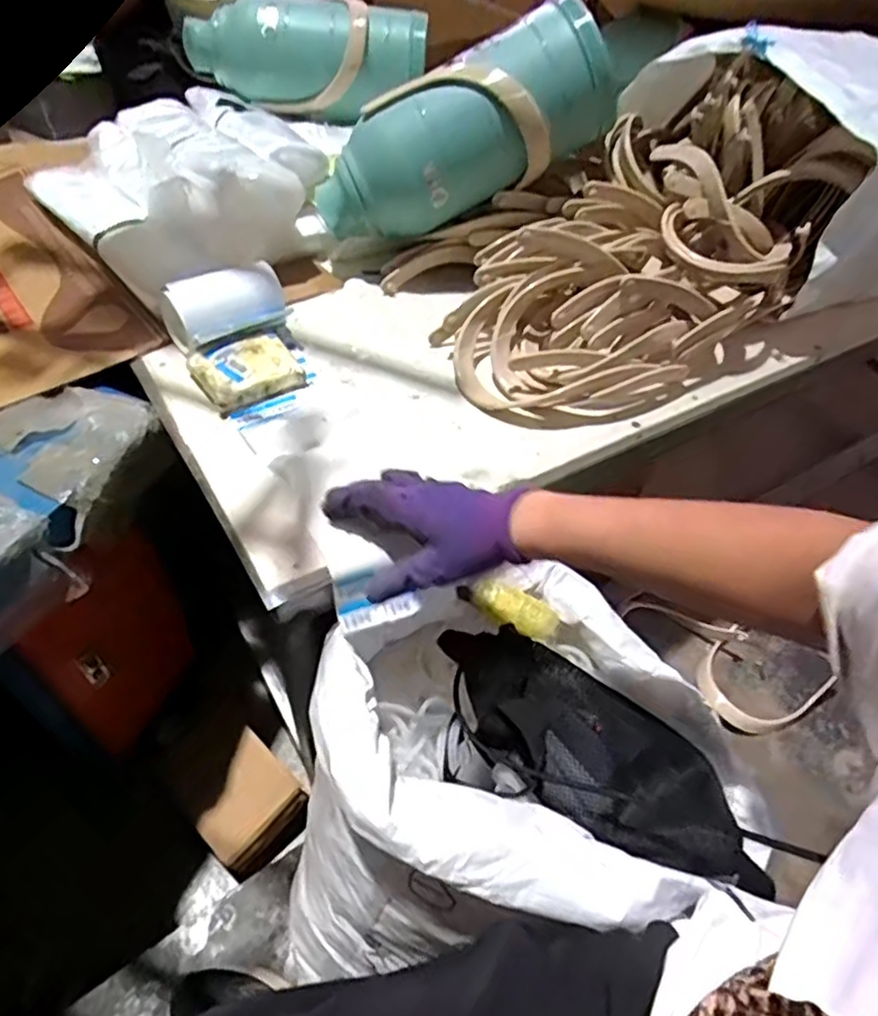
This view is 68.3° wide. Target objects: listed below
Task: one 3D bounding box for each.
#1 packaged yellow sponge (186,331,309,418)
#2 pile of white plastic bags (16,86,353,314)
[{"bbox_3d":[-0.200,-0.145,0.679,0.101,0.033,0.082,-26,56,-25],"label":"packaged yellow sponge"},{"bbox_3d":[-0.309,-0.449,0.866,0.371,0.128,0.373,-34,60,-30],"label":"pile of white plastic bags"}]

